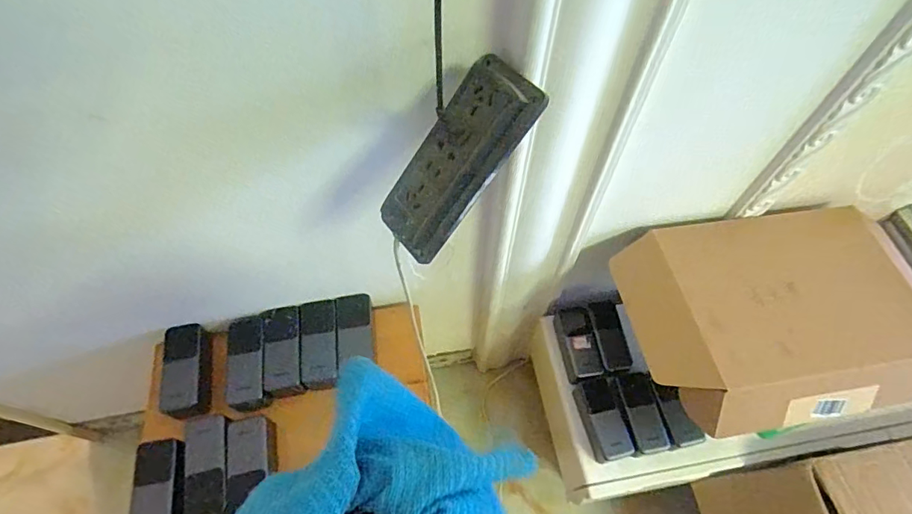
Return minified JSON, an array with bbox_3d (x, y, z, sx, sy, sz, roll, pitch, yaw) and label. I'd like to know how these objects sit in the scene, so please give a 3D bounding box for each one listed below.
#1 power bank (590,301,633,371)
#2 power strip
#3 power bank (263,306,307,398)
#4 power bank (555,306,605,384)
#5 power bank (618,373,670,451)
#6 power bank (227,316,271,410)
[{"bbox_3d":[0.280,0.139,0.898,0.049,0.013,0.127,-6,62,-3],"label":"power bank"},{"bbox_3d":[-0.002,-0.084,0.442,0.071,0.028,0.180,45,112,21],"label":"power strip"},{"bbox_3d":[-0.264,0.143,0.758,0.056,0.017,0.134,-11,62,-5],"label":"power bank"},{"bbox_3d":[0.226,0.157,0.911,0.060,0.030,0.139,-7,62,-3],"label":"power bank"},{"bbox_3d":[0.317,0.260,0.839,0.054,0.026,0.126,-11,62,-6],"label":"power bank"},{"bbox_3d":[-0.315,0.156,0.754,0.056,0.018,0.148,-11,62,-5],"label":"power bank"}]

